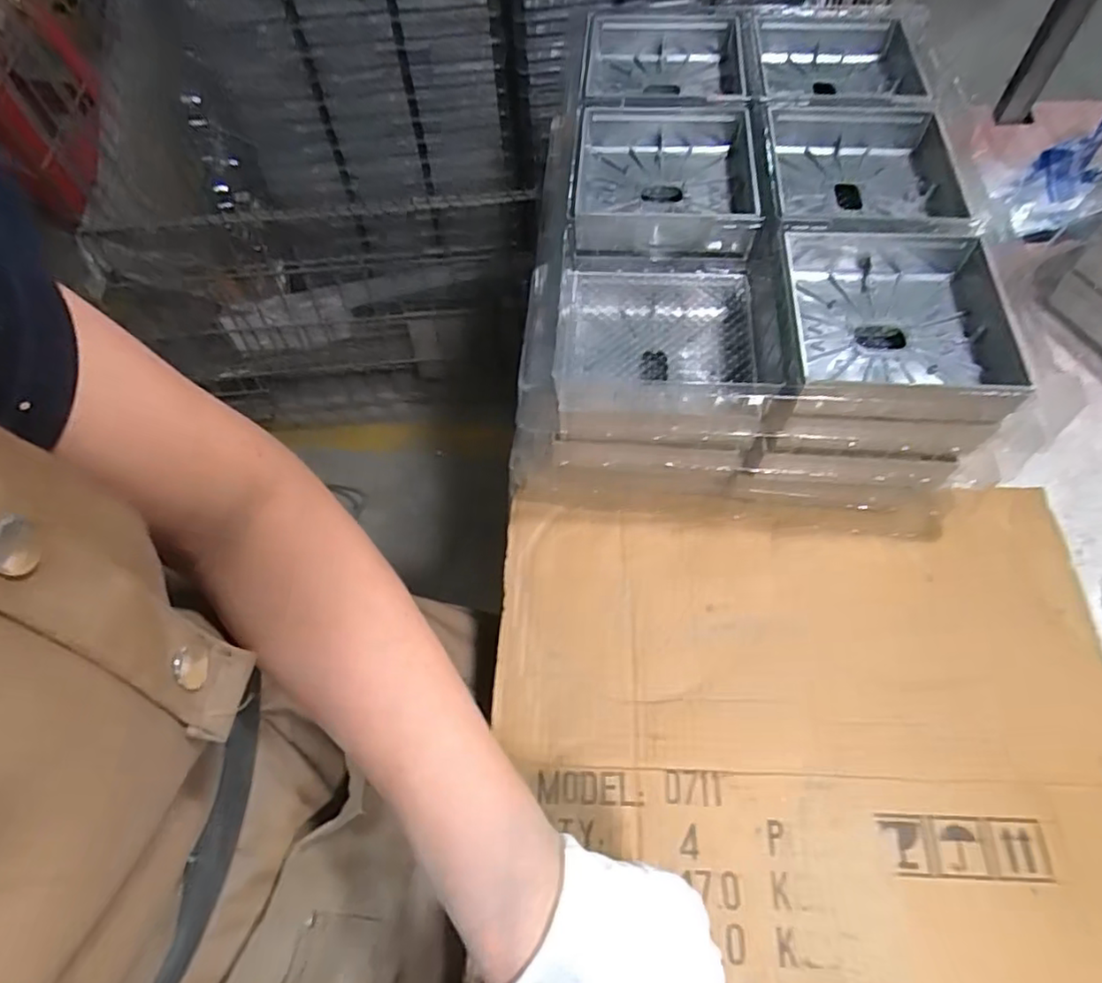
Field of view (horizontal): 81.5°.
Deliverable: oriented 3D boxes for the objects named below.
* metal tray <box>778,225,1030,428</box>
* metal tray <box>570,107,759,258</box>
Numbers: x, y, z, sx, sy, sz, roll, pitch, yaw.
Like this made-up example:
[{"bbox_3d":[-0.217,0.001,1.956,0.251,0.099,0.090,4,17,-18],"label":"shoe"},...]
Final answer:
[{"bbox_3d":[0.228,-0.114,0.429,0.145,0.040,0.153,4,62,5],"label":"metal tray"},{"bbox_3d":[0.089,-0.249,0.512,0.143,0.035,0.150,3,63,2],"label":"metal tray"}]

